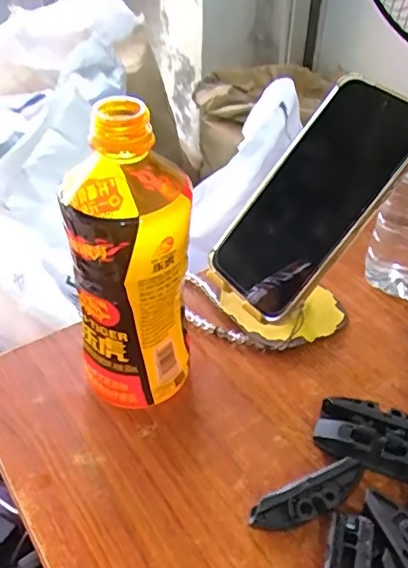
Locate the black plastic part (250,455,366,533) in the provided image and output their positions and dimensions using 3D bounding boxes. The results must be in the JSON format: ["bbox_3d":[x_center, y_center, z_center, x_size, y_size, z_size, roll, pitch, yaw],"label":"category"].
[{"bbox_3d":[0.059,0.120,0.309,0.070,0.024,0.016,-17,43,-20],"label":"black plastic part"}]

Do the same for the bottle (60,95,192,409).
[{"bbox_3d":[-0.043,-0.009,0.334,0.068,0.187,0.073,-9,41,-11],"label":"bottle"}]

